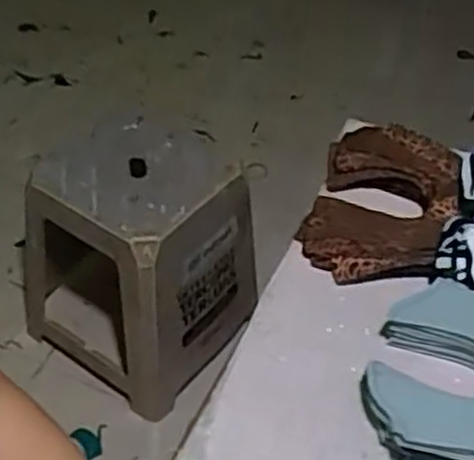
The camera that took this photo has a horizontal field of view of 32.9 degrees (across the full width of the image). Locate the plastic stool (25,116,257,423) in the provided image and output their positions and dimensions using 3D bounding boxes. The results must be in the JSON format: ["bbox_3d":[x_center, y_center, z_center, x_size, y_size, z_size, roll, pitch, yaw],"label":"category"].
[{"bbox_3d":[-0.180,0.047,1.426,0.334,0.370,0.299,27,50,22],"label":"plastic stool"}]

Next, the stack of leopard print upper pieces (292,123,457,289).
[{"bbox_3d":[0.137,-0.026,0.757,0.130,0.052,0.180,16,47,12],"label":"stack of leopard print upper pieces"}]

